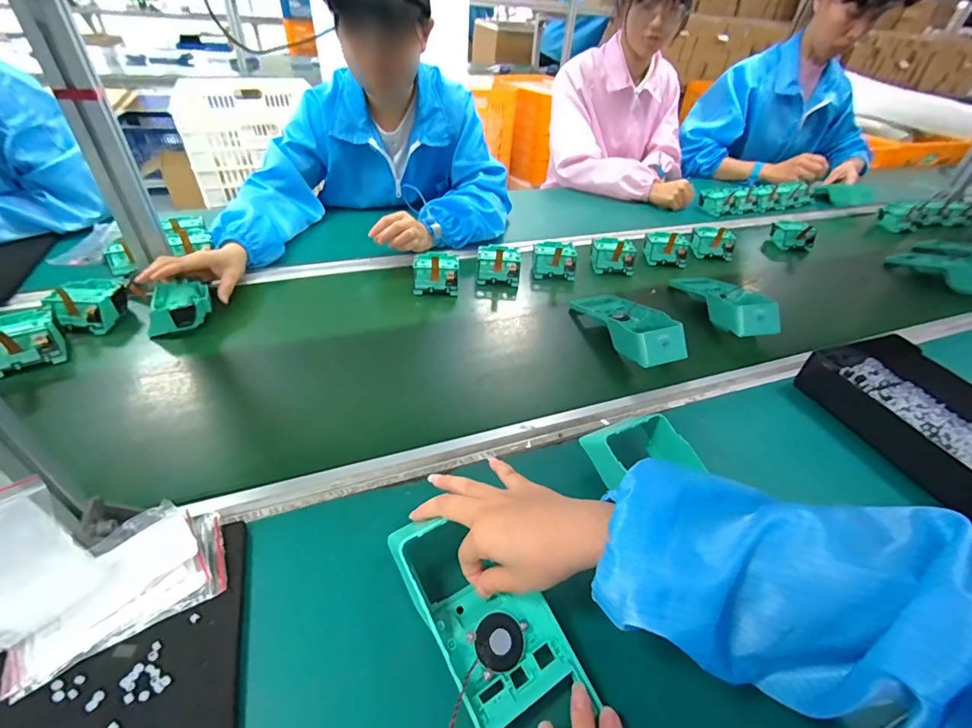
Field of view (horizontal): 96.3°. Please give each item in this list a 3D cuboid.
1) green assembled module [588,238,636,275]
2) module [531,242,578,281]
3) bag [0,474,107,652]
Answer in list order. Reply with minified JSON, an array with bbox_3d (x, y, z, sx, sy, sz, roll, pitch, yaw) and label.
[{"bbox_3d":[0.237,-0.201,0.809,0.082,0.048,0.057,11,40,9],"label":"green assembled module"},{"bbox_3d":[0.125,-0.192,0.785,0.076,0.045,0.071,8,40,5],"label":"module"},{"bbox_3d":[-0.318,0.133,0.287,0.019,0.103,0.073,14,33,30],"label":"bag"}]

